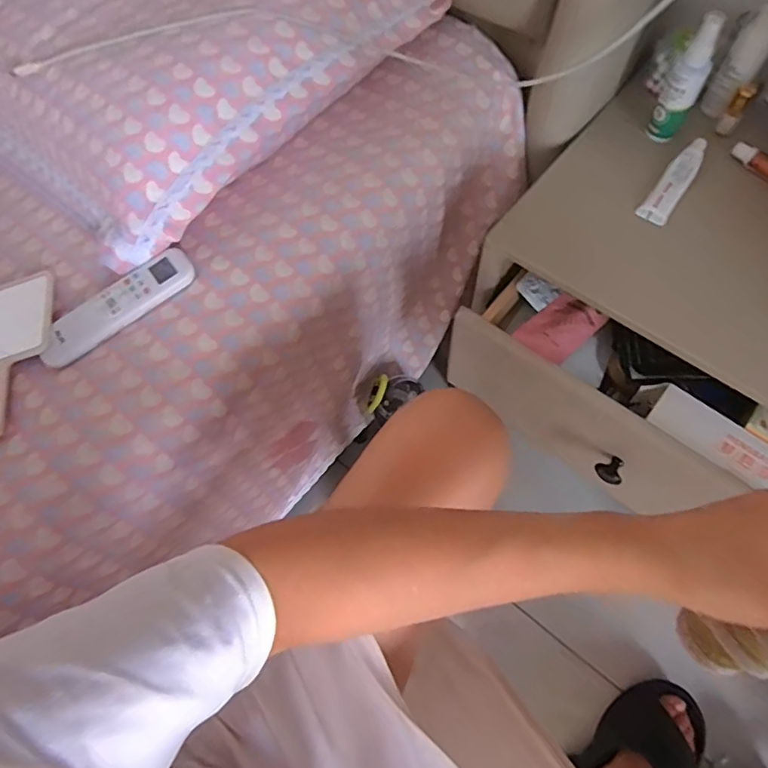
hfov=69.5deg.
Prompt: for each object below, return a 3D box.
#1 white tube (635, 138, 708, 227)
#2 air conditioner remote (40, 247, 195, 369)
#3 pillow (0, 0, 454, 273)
[{"bbox_3d":[0.299,-0.208,0.566,0.029,0.017,0.114,35,70,17],"label":"white tube"},{"bbox_3d":[-0.233,-0.069,0.483,0.144,0.014,0.042,-38,69,-16],"label":"air conditioner remote"},{"bbox_3d":[-0.331,-0.451,0.607,0.679,0.138,0.424,37,70,18],"label":"pillow"}]

